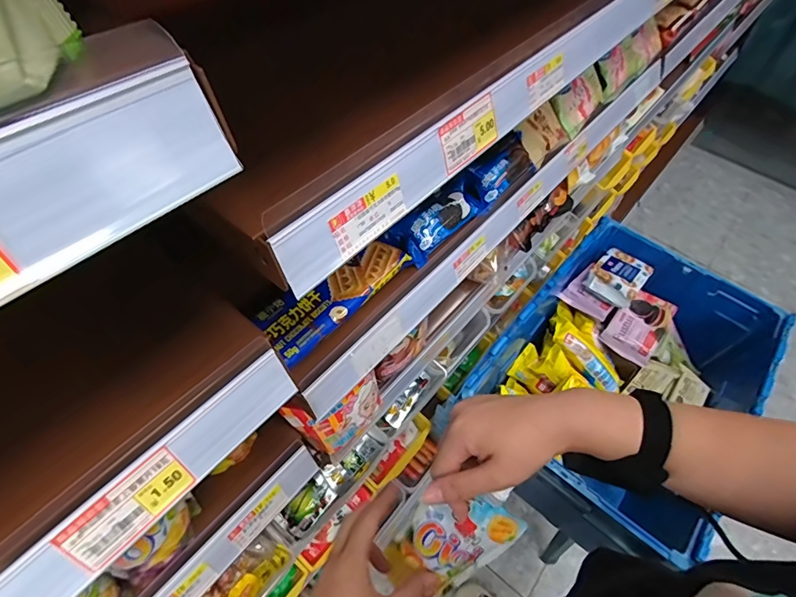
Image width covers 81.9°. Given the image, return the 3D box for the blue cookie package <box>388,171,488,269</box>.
[{"bbox_3d":[0.051,-0.097,0.528,0.049,0.033,0.128,38,60,21],"label":"blue cookie package"}]

